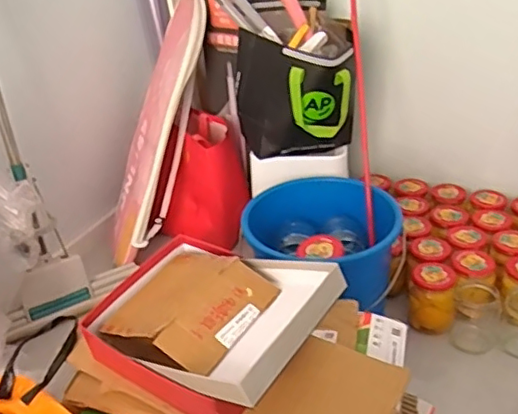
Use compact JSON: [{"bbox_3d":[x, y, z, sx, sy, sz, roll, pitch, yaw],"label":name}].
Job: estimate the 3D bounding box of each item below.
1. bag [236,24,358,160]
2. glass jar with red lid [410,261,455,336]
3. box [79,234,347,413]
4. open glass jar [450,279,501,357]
[{"bbox_3d":[0.076,-0.235,1.247,0.247,0.221,0.169,-3,31,4],"label":"bag"},{"bbox_3d":[0.345,0.176,1.178,0.090,0.114,0.099,7,33,19],"label":"glass jar with red lid"},{"bbox_3d":[-0.068,0.154,0.855,0.334,0.129,0.255,19,39,35],"label":"box"},{"bbox_3d":[0.418,0.206,1.134,0.084,0.117,0.091,-4,31,2],"label":"open glass jar"}]

